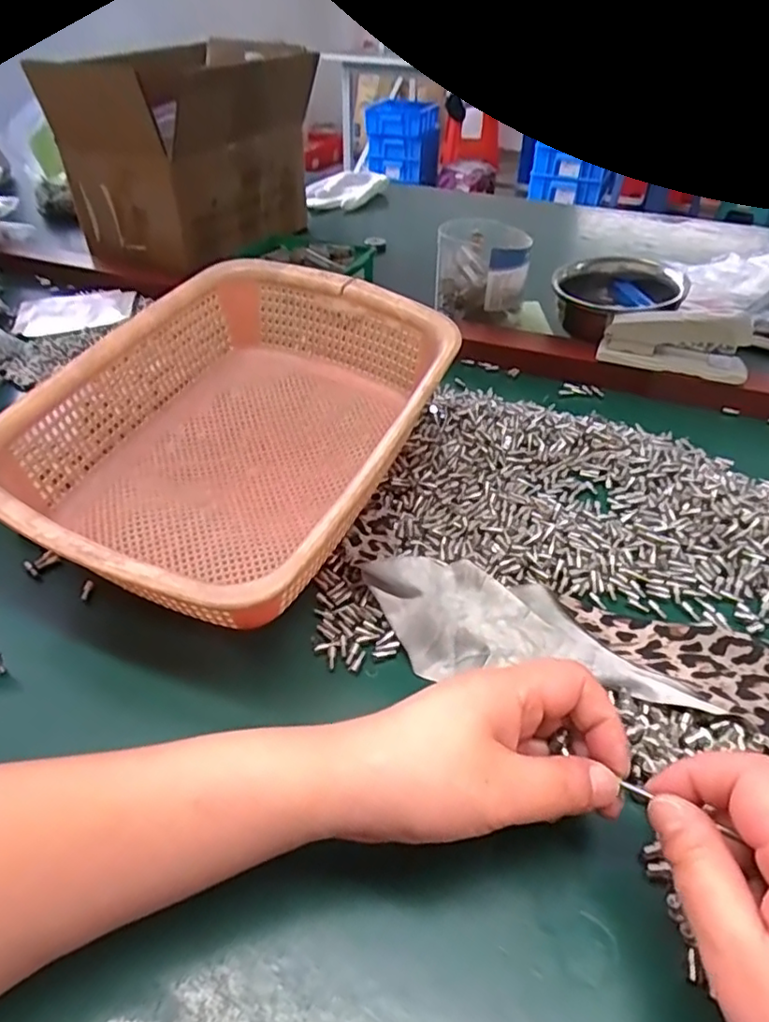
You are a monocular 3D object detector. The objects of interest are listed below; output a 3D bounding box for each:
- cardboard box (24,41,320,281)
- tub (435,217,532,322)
[{"bbox_3d":[-0.214,-0.445,0.758,0.194,0.176,0.299,19,44,20],"label":"cardboard box"},{"bbox_3d":[0.106,-0.263,0.676,0.098,0.081,0.094,6,41,5],"label":"tub"}]

